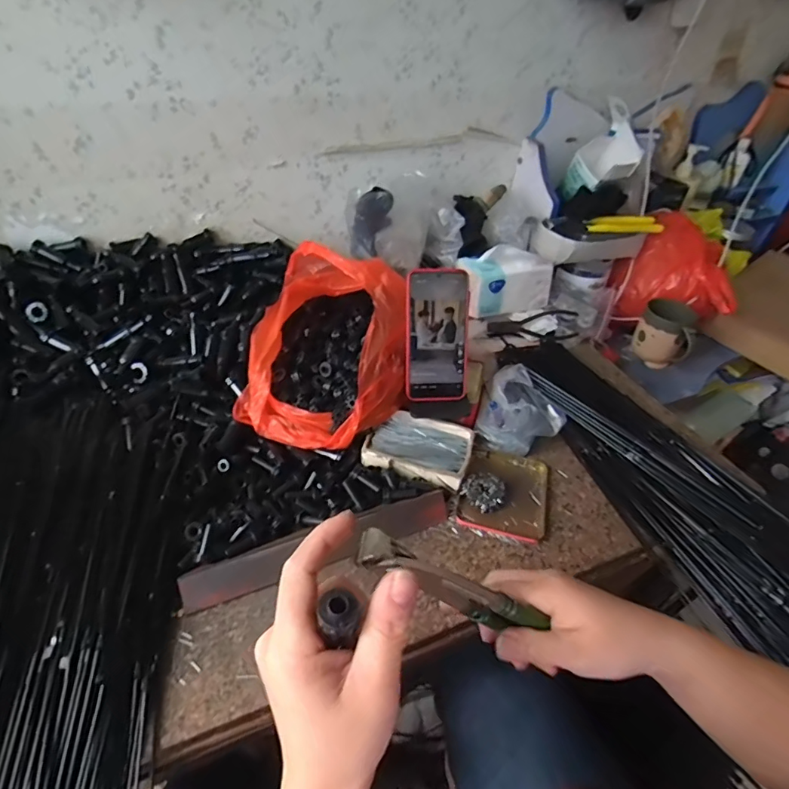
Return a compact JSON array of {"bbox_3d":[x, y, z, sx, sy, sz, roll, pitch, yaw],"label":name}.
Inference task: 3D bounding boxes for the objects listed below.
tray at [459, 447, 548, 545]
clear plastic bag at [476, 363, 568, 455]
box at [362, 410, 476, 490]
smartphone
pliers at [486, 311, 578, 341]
[{"bbox_3d":[0.134,0.114,0.592,0.100,0.014,0.124,14,44,10],"label":"tray"},{"bbox_3d":[0.173,0.020,0.658,0.108,0.044,0.117,17,44,13],"label":"clear plastic bag"},{"bbox_3d":[0.032,0.066,0.613,0.122,0.022,0.093,16,44,12],"label":"box"},{"bbox_3d":[0.053,-0.074,0.614,0.077,0.161,0.016,-2,14,-7],"label":"smartphone"},{"bbox_3d":[0.233,-0.116,0.829,0.167,0.026,0.040,-7,44,-12],"label":"pliers"}]

